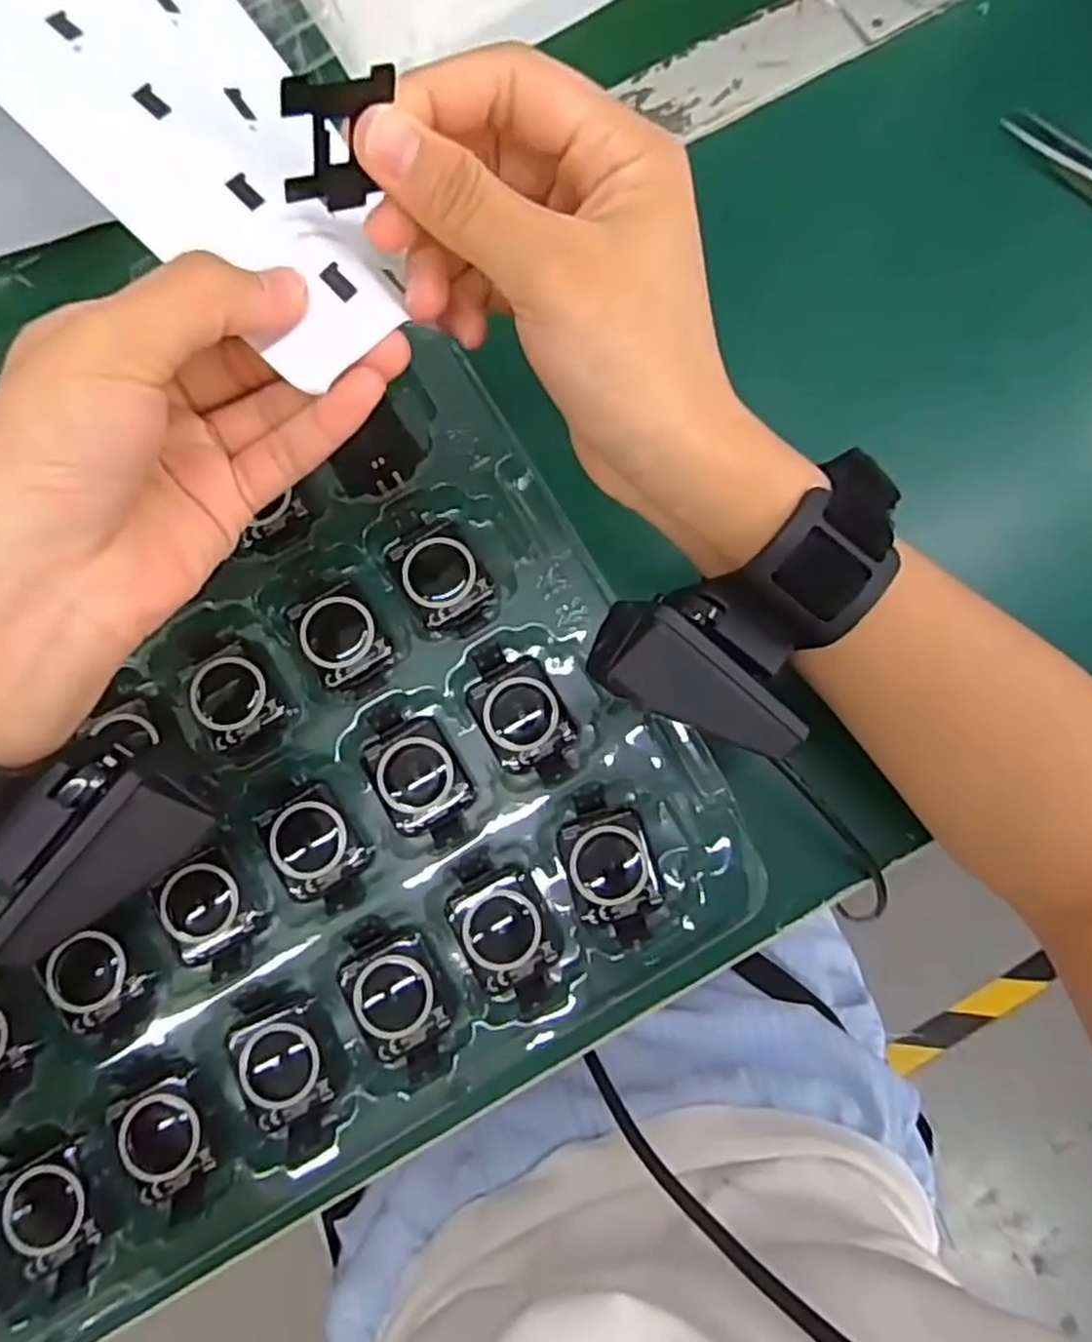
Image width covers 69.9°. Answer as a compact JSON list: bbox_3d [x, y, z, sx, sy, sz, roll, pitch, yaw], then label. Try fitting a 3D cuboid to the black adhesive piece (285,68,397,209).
[{"bbox_3d":[-0.049,-0.124,0.184,0.027,0.028,0.004,-27,68,-26],"label":"black adhesive piece"}]

